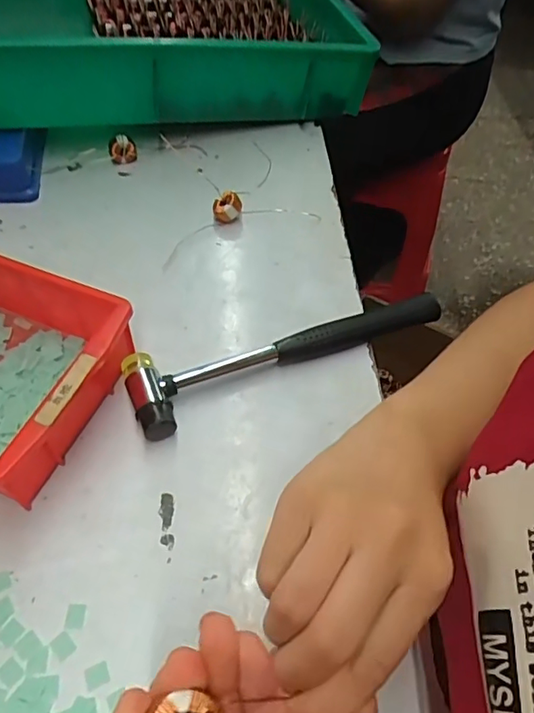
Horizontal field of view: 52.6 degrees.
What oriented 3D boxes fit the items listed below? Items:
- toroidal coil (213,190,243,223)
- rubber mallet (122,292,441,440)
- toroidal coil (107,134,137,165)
[{"bbox_3d":[-0.035,-0.131,0.475,0.024,0.023,0.018,1,55,-3],"label":"toroidal coil"},{"bbox_3d":[0.015,-0.007,0.391,0.231,0.023,0.059,-20,58,-17],"label":"rubber mallet"},{"bbox_3d":[-0.139,-0.200,0.521,0.026,0.027,0.014,-14,57,-13],"label":"toroidal coil"}]

